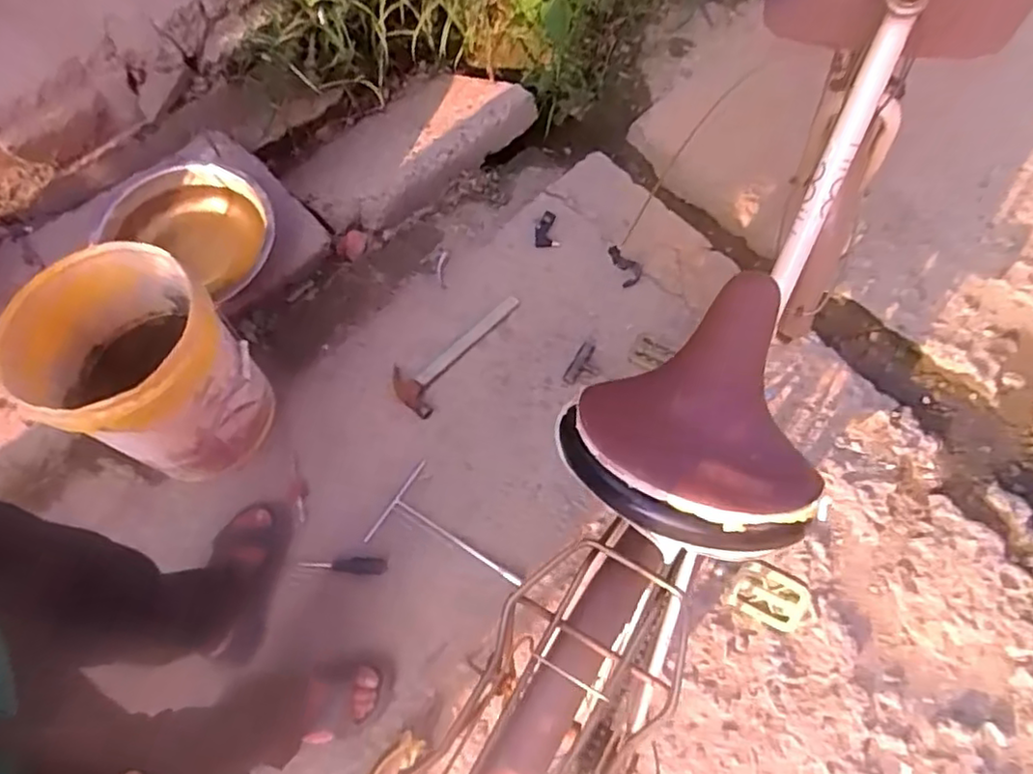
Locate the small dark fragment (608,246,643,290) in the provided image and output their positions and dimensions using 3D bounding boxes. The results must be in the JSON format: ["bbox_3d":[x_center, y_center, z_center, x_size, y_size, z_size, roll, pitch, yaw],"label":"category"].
[{"bbox_3d":[0.242,-0.271,1.448,0.060,0.068,0.082,-36,72,-14],"label":"small dark fragment"}]

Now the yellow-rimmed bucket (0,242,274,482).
[{"bbox_3d":[-0.640,-0.026,1.162,0.332,0.341,0.291,37,71,14],"label":"yellow-rimmed bucket"}]

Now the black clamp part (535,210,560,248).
[{"bbox_3d":[0.067,-0.358,1.520,0.052,0.024,0.098,-7,67,-3],"label":"black clamp part"}]

